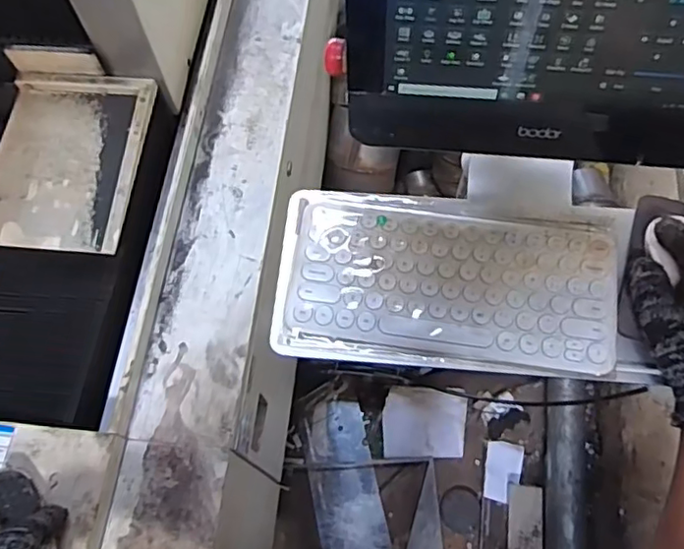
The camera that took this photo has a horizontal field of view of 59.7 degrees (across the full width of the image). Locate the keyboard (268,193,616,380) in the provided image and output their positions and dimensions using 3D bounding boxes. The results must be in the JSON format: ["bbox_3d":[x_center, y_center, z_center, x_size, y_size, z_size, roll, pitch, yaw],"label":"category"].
[{"bbox_3d":[0.091,0.003,0.539,0.294,0.022,0.160,4,66,3],"label":"keyboard"}]

